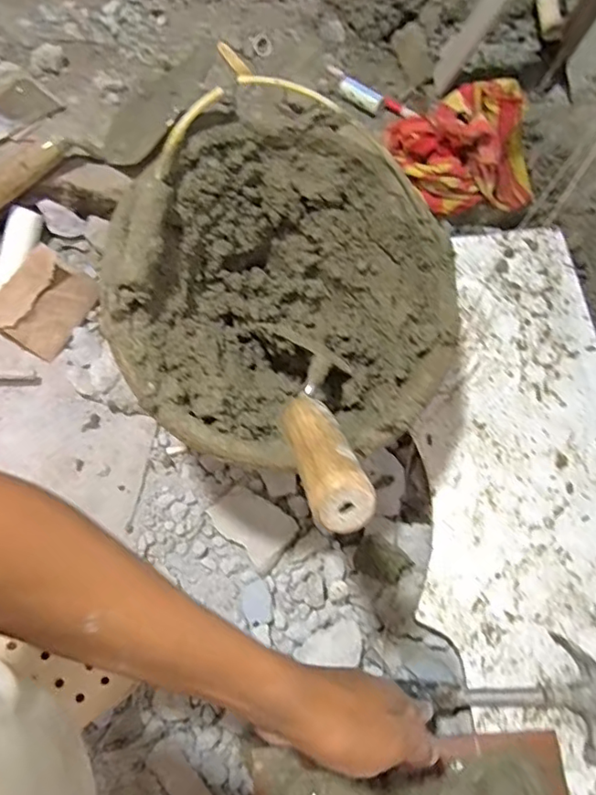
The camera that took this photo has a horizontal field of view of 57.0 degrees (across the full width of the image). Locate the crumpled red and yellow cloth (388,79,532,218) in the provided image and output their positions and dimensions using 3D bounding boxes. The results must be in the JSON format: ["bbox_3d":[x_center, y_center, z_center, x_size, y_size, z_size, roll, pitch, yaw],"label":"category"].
[{"bbox_3d":[0.181,-0.273,0.599,0.158,0.105,0.111,-2,72,-7],"label":"crumpled red and yellow cloth"}]

